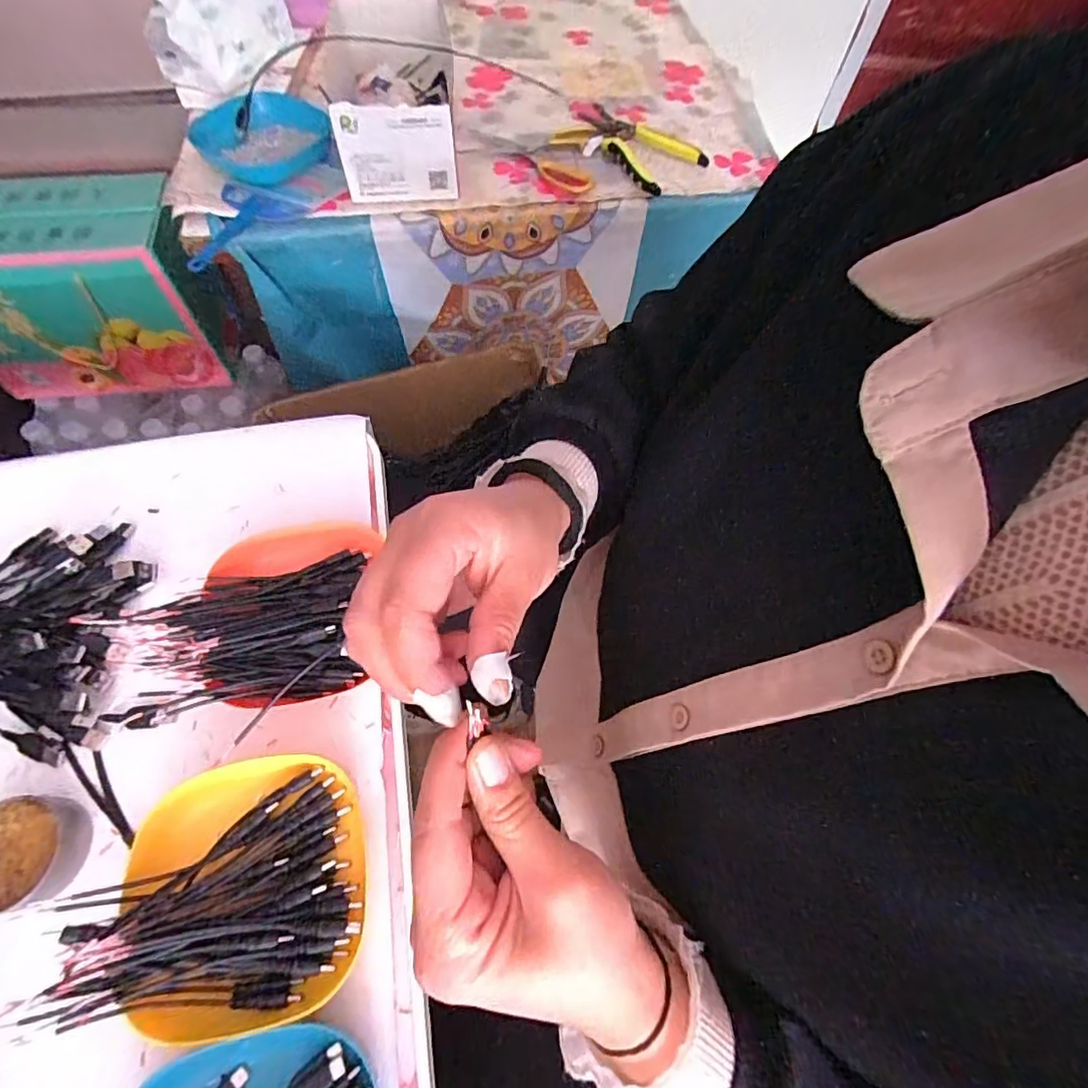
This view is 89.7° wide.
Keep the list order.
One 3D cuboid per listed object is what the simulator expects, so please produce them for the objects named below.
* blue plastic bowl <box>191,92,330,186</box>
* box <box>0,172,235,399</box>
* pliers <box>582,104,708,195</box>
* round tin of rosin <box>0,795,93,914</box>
[{"bbox_3d":[-0.323,-0.467,0.630,0.146,0.029,0.121,-5,65,-6],"label":"blue plastic bowl"},{"bbox_3d":[-0.658,-0.363,0.788,0.329,0.233,0.158,-7,65,-7],"label":"box"},{"bbox_3d":[0.105,-0.481,0.668,0.168,0.015,0.107,29,66,10],"label":"pliers"},{"bbox_3d":[-0.326,0.192,0.341,0.065,0.020,0.061,1,64,-3],"label":"round tin of rosin"}]

